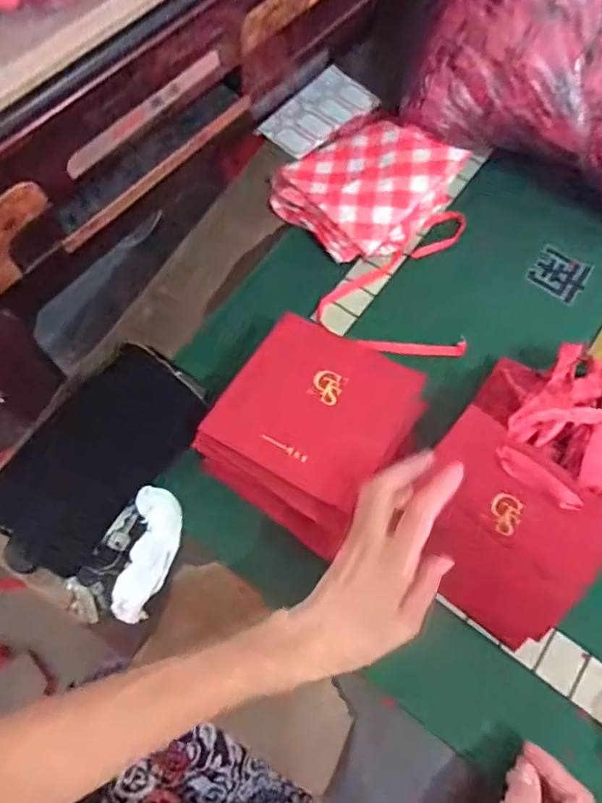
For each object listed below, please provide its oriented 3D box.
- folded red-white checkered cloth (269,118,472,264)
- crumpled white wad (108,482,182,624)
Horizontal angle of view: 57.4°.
[{"bbox_3d":[0.067,-0.234,0.585,0.153,0.063,0.157,42,73,14],"label":"folded red-white checkered cloth"},{"bbox_3d":[-0.127,0.129,0.463,0.037,0.030,0.106,10,68,3],"label":"crumpled white wad"}]

